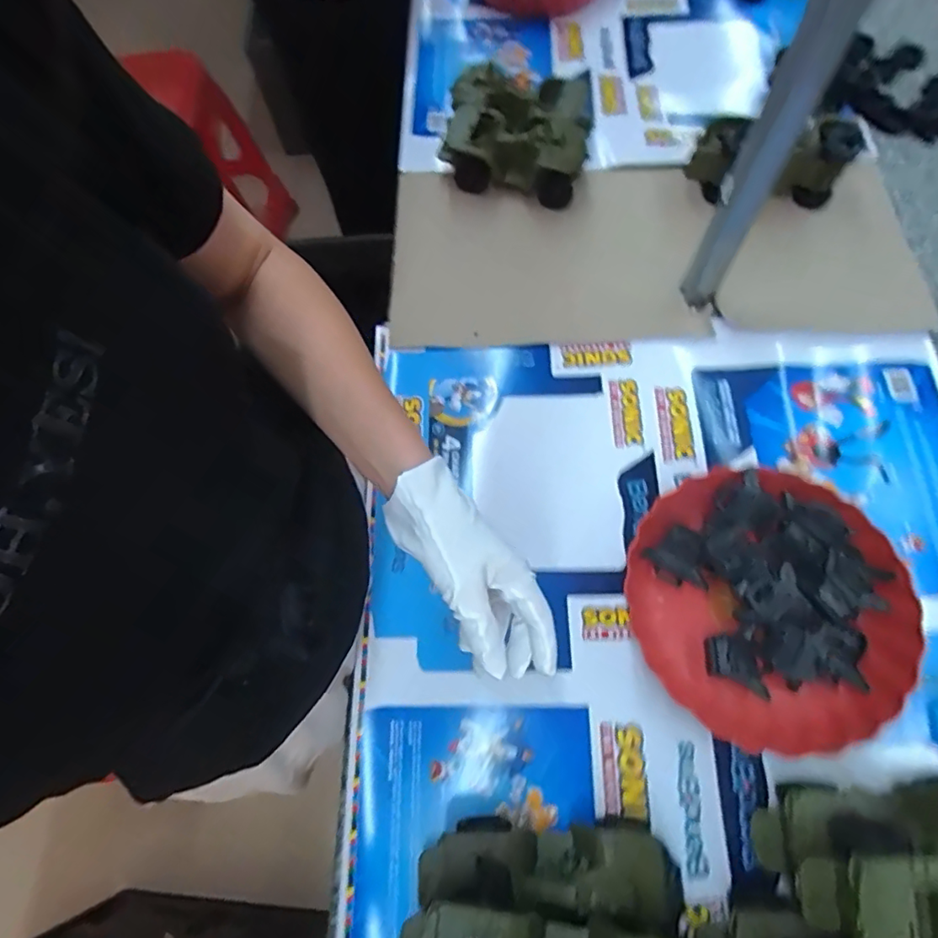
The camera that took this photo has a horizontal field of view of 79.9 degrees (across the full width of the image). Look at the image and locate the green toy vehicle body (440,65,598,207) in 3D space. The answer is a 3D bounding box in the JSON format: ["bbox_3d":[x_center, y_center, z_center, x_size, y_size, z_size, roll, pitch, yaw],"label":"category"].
[{"bbox_3d":[0.063,-0.440,0.732,0.185,0.077,0.161,9,69,6],"label":"green toy vehicle body"}]

